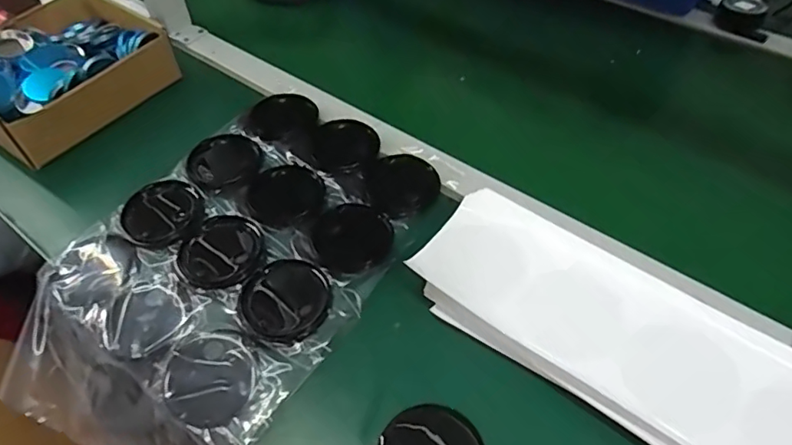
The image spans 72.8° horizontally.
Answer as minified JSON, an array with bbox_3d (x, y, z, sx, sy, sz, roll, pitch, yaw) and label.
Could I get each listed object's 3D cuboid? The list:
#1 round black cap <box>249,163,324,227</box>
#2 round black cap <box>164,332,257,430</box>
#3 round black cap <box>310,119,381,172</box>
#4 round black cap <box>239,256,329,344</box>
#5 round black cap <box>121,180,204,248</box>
[{"bbox_3d":[-0.111,-0.029,0.544,0.071,0.009,0.078,-1,52,1],"label":"round black cap"},{"bbox_3d":[-0.147,0.123,0.423,0.066,0.007,0.075,-21,54,-13],"label":"round black cap"},{"bbox_3d":[-0.056,-0.084,0.589,0.073,0.013,0.069,-1,52,1],"label":"round black cap"},{"bbox_3d":[-0.096,0.066,0.466,0.075,0.007,0.077,-1,52,1],"label":"round black cap"},{"bbox_3d":[-0.230,-0.011,0.527,0.073,0.006,0.077,-1,52,1],"label":"round black cap"}]

